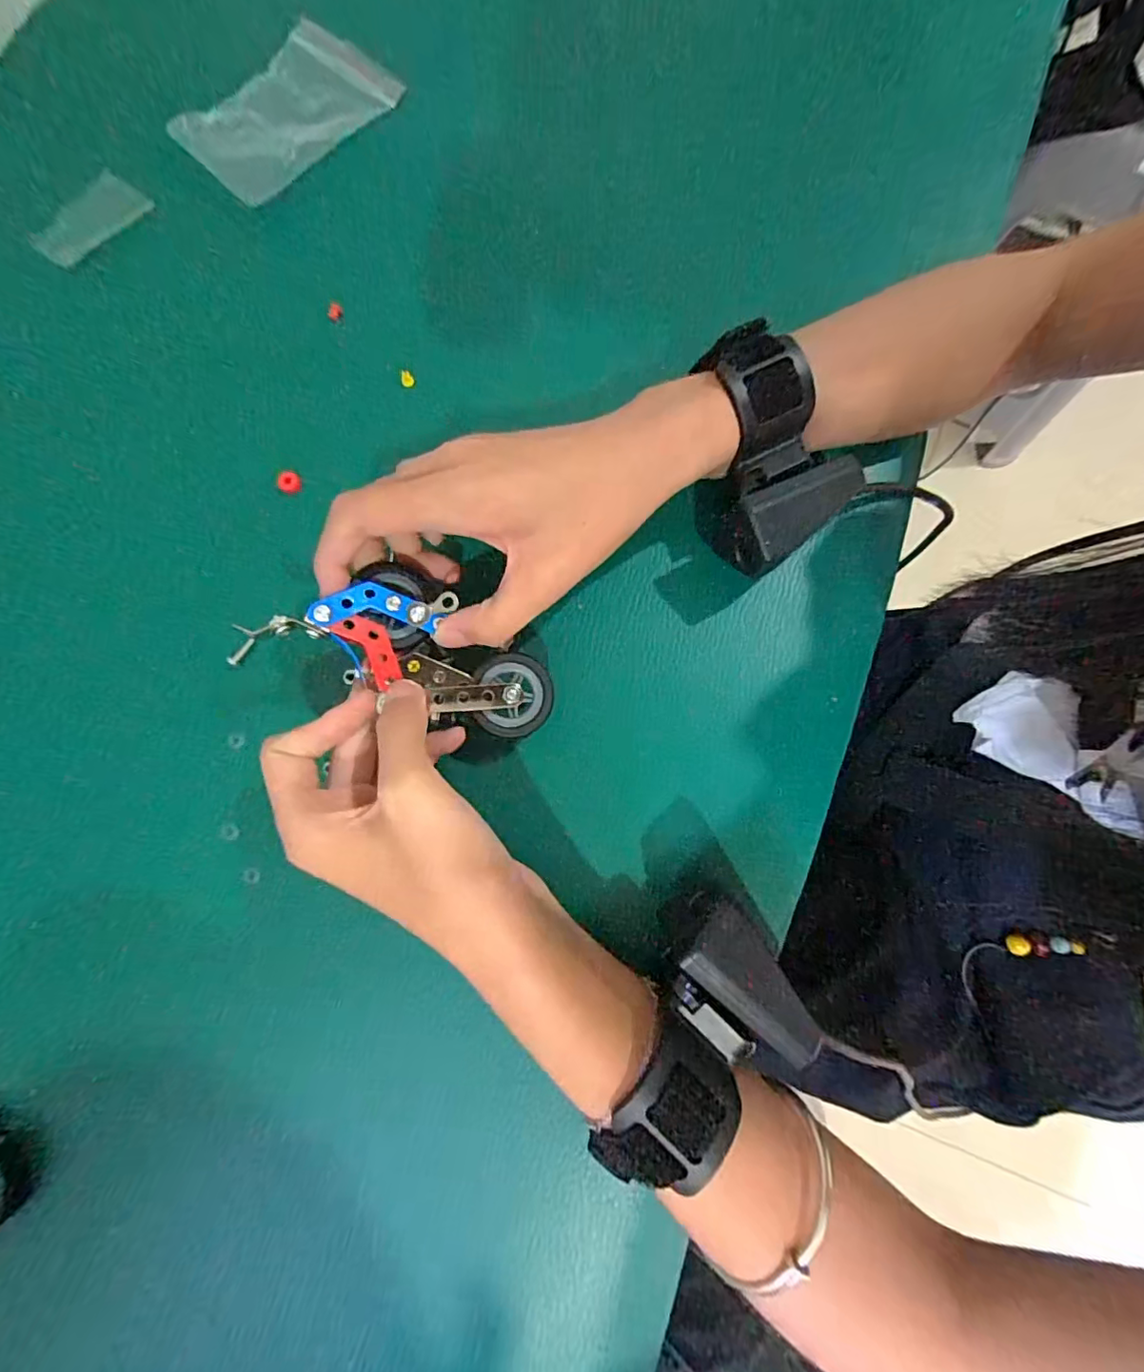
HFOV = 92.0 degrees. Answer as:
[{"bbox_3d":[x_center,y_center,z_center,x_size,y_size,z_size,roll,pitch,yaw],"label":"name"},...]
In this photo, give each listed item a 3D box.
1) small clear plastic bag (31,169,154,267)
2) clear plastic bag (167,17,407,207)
[{"bbox_3d":[-0.276,-0.266,0.318,0.038,0.007,0.062,38,80,8],"label":"small clear plastic bag"},{"bbox_3d":[-0.165,-0.333,0.322,0.076,0.014,0.113,38,80,8],"label":"clear plastic bag"}]

